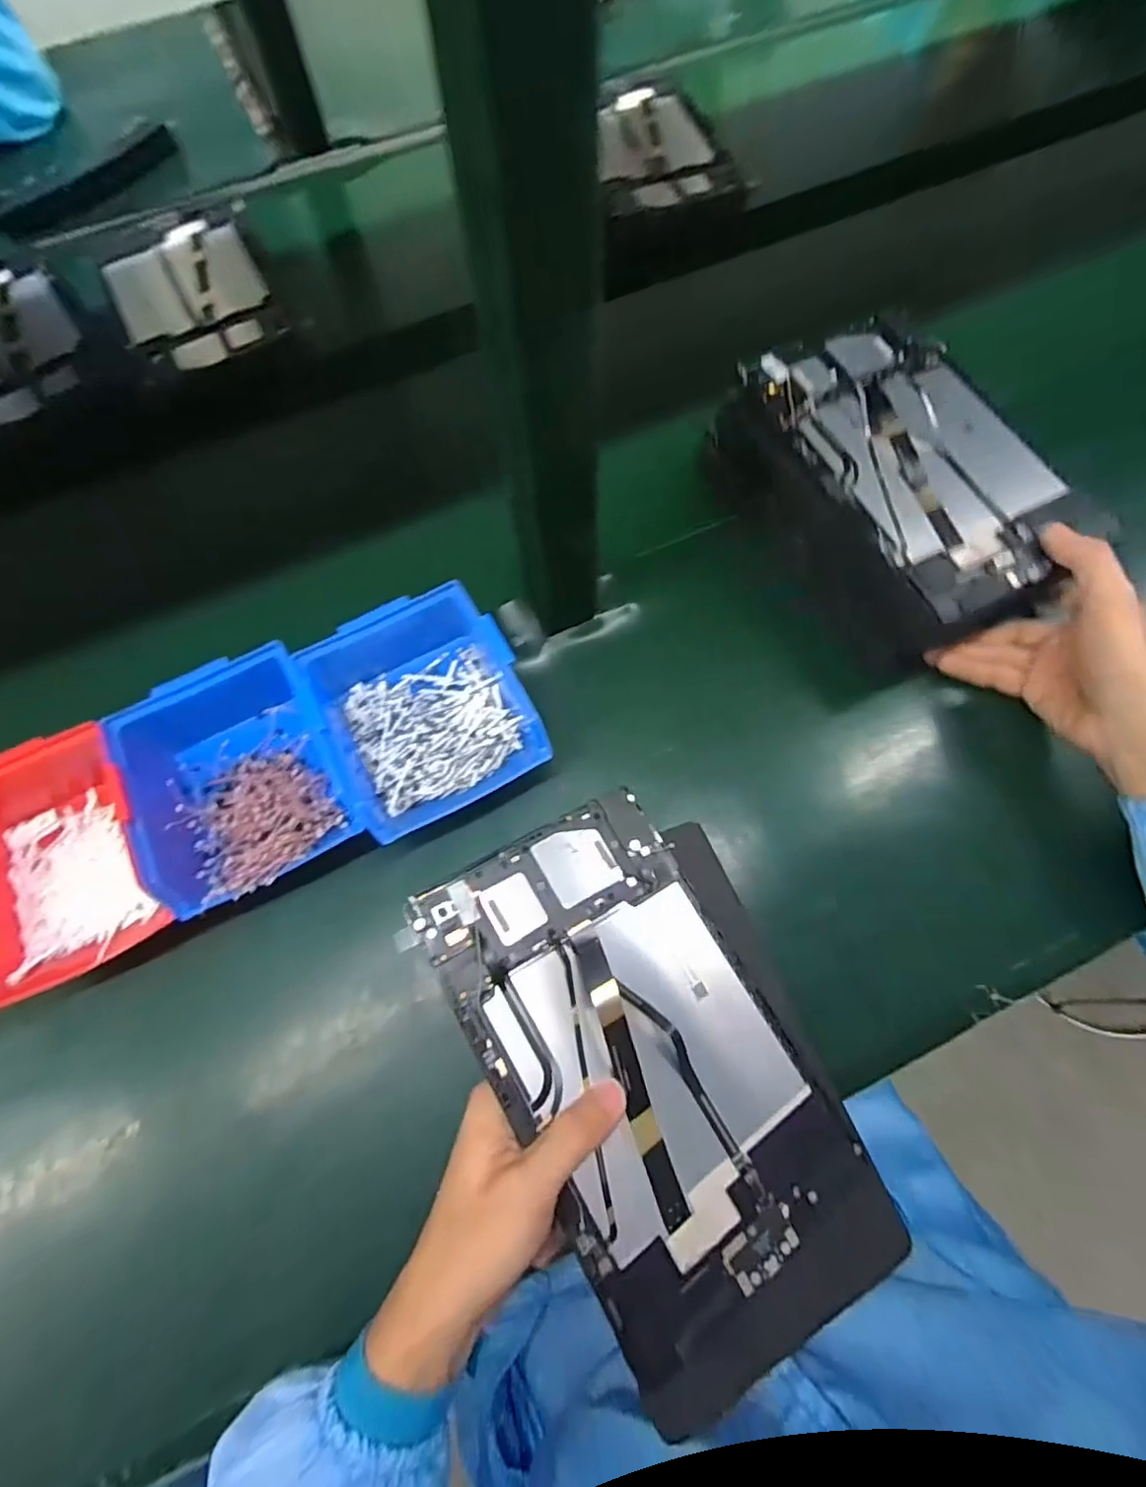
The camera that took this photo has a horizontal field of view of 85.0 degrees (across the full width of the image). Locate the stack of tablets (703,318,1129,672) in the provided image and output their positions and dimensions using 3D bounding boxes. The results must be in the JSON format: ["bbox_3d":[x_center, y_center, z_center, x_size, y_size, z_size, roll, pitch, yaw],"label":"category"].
[{"bbox_3d":[0.232,-0.185,0.455,0.157,0.080,0.249,-25,70,-8],"label":"stack of tablets"}]

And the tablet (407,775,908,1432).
[{"bbox_3d":[0.051,0.162,0.327,0.168,0.016,0.268,-25,73,-25],"label":"tablet"}]

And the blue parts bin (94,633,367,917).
[{"bbox_3d":[-0.209,0.027,0.406,0.124,0.074,0.135,-27,70,-9],"label":"blue parts bin"}]

